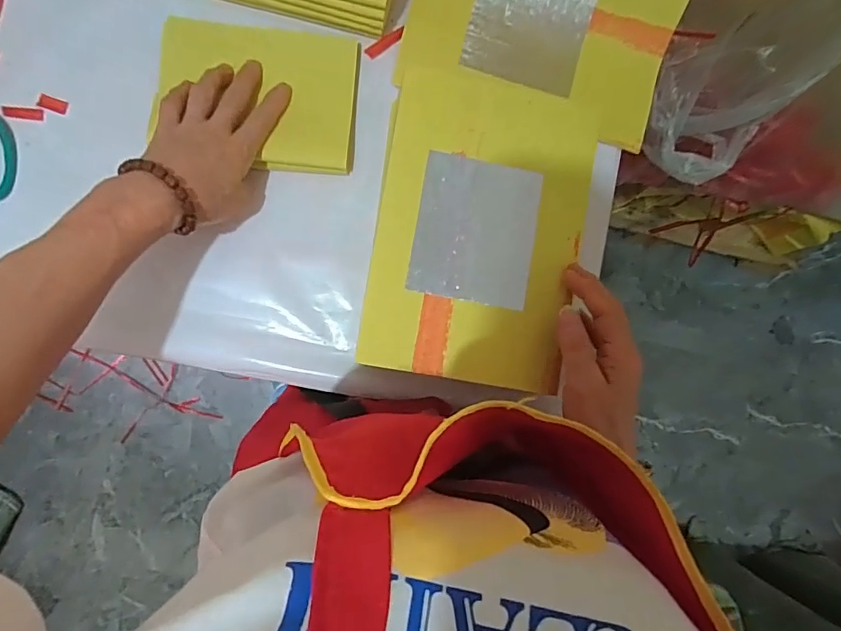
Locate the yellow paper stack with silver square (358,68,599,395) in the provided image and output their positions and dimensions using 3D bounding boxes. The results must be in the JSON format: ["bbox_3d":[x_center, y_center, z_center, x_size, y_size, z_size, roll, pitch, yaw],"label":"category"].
[{"bbox_3d":[0.045,-0.069,0.379,0.154,0.021,0.233,11,87,-5],"label":"yellow paper stack with silver square"}]

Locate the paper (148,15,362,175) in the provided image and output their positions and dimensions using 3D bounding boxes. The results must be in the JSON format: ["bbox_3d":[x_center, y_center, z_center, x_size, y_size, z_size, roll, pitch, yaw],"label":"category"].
[{"bbox_3d":[-0.134,-0.181,0.414,0.159,0.013,0.113,5,88,-5],"label":"paper"}]

